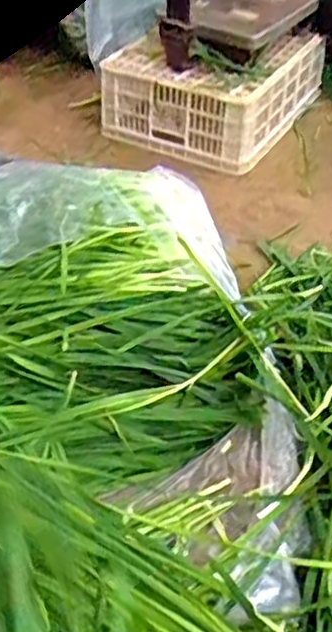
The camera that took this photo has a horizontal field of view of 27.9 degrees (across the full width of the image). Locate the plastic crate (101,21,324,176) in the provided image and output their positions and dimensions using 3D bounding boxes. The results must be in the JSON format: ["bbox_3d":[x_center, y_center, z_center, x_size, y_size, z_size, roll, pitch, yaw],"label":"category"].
[{"bbox_3d":[0.138,-0.608,1.738,0.400,0.187,0.533,24,46,23],"label":"plastic crate"}]

